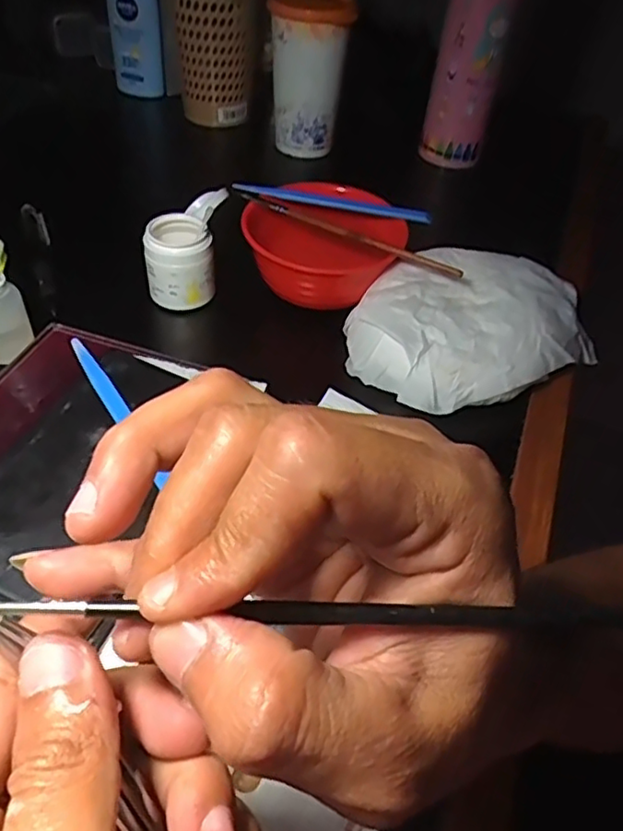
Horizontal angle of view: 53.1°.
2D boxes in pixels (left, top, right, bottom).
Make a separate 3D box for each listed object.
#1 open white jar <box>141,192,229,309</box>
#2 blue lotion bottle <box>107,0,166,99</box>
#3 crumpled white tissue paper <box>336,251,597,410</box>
[{"bbox_3d":[-0.085,-0.115,0.432,0.045,0.052,0.075,11,47,3],"label":"open white jar"},{"bbox_3d":[-0.179,-0.397,0.627,0.046,0.132,0.028,22,50,16],"label":"blue lotion bottle"},{"bbox_3d":[0.105,-0.061,0.404,0.160,0.040,0.122,-33,59,-32],"label":"crumpled white tissue paper"}]

